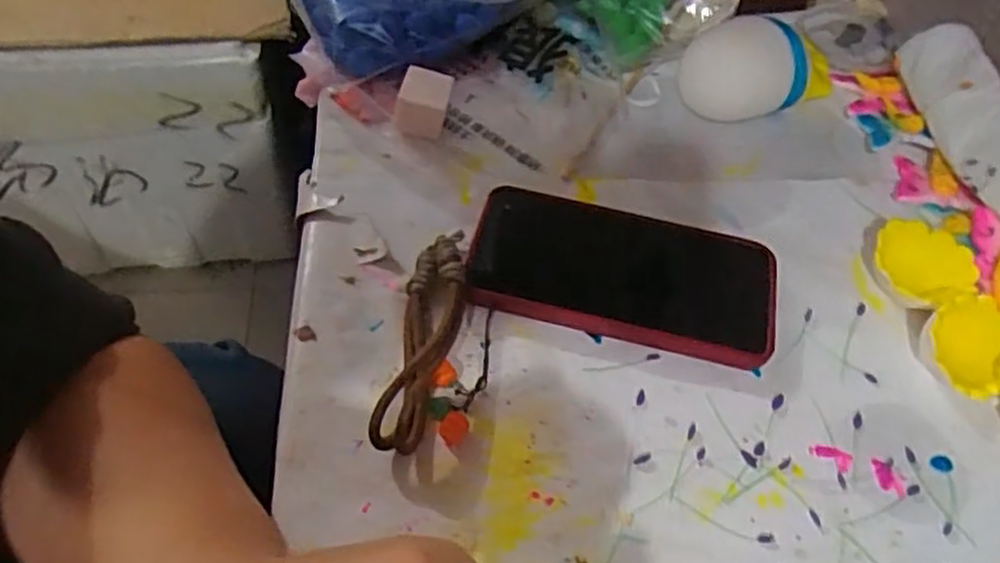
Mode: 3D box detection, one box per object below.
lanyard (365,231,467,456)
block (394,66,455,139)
[{"bbox_3d":[-0.036,0.025,0.370,0.031,0.024,0.134,8,52,0],"label":"lanyard"},{"bbox_3d":[-0.048,-0.113,0.467,0.031,0.027,0.035,9,52,1],"label":"block"}]

